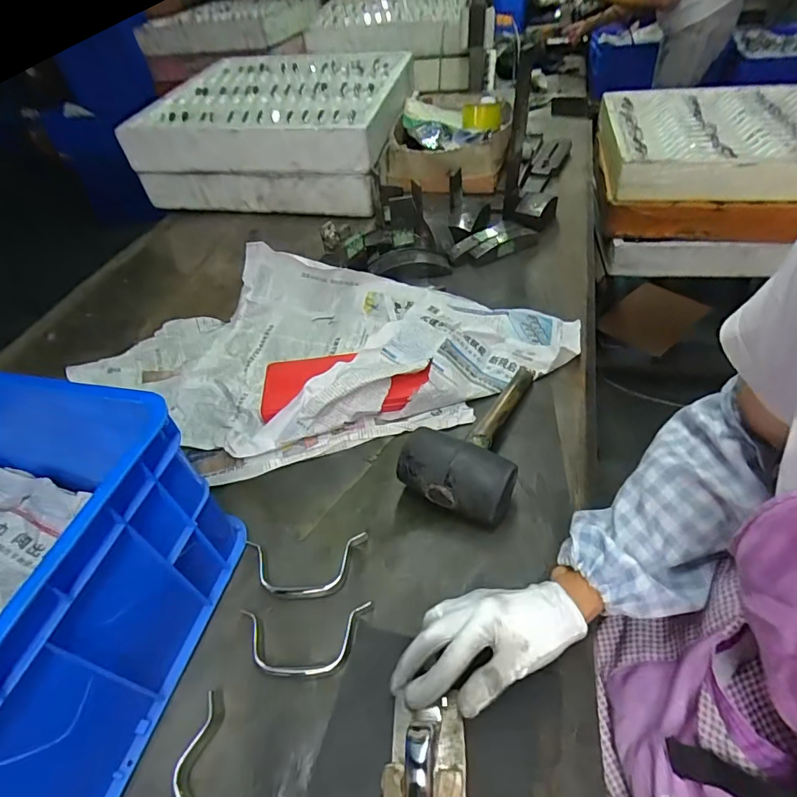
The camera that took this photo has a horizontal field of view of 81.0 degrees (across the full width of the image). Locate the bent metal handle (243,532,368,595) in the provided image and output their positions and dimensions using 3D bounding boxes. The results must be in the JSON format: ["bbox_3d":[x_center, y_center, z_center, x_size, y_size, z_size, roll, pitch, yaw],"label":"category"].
[{"bbox_3d":[-0.093,0.168,0.470,0.121,0.024,0.060,-6,46,2],"label":"bent metal handle"}]

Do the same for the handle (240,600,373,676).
[{"bbox_3d":[-0.084,0.218,0.419,0.119,0.025,0.055,-5,47,2],"label":"handle"}]

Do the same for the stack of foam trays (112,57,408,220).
[{"bbox_3d":[-0.275,-0.670,1.153,0.553,0.208,0.531,6,48,12],"label":"stack of foam trays"}]

